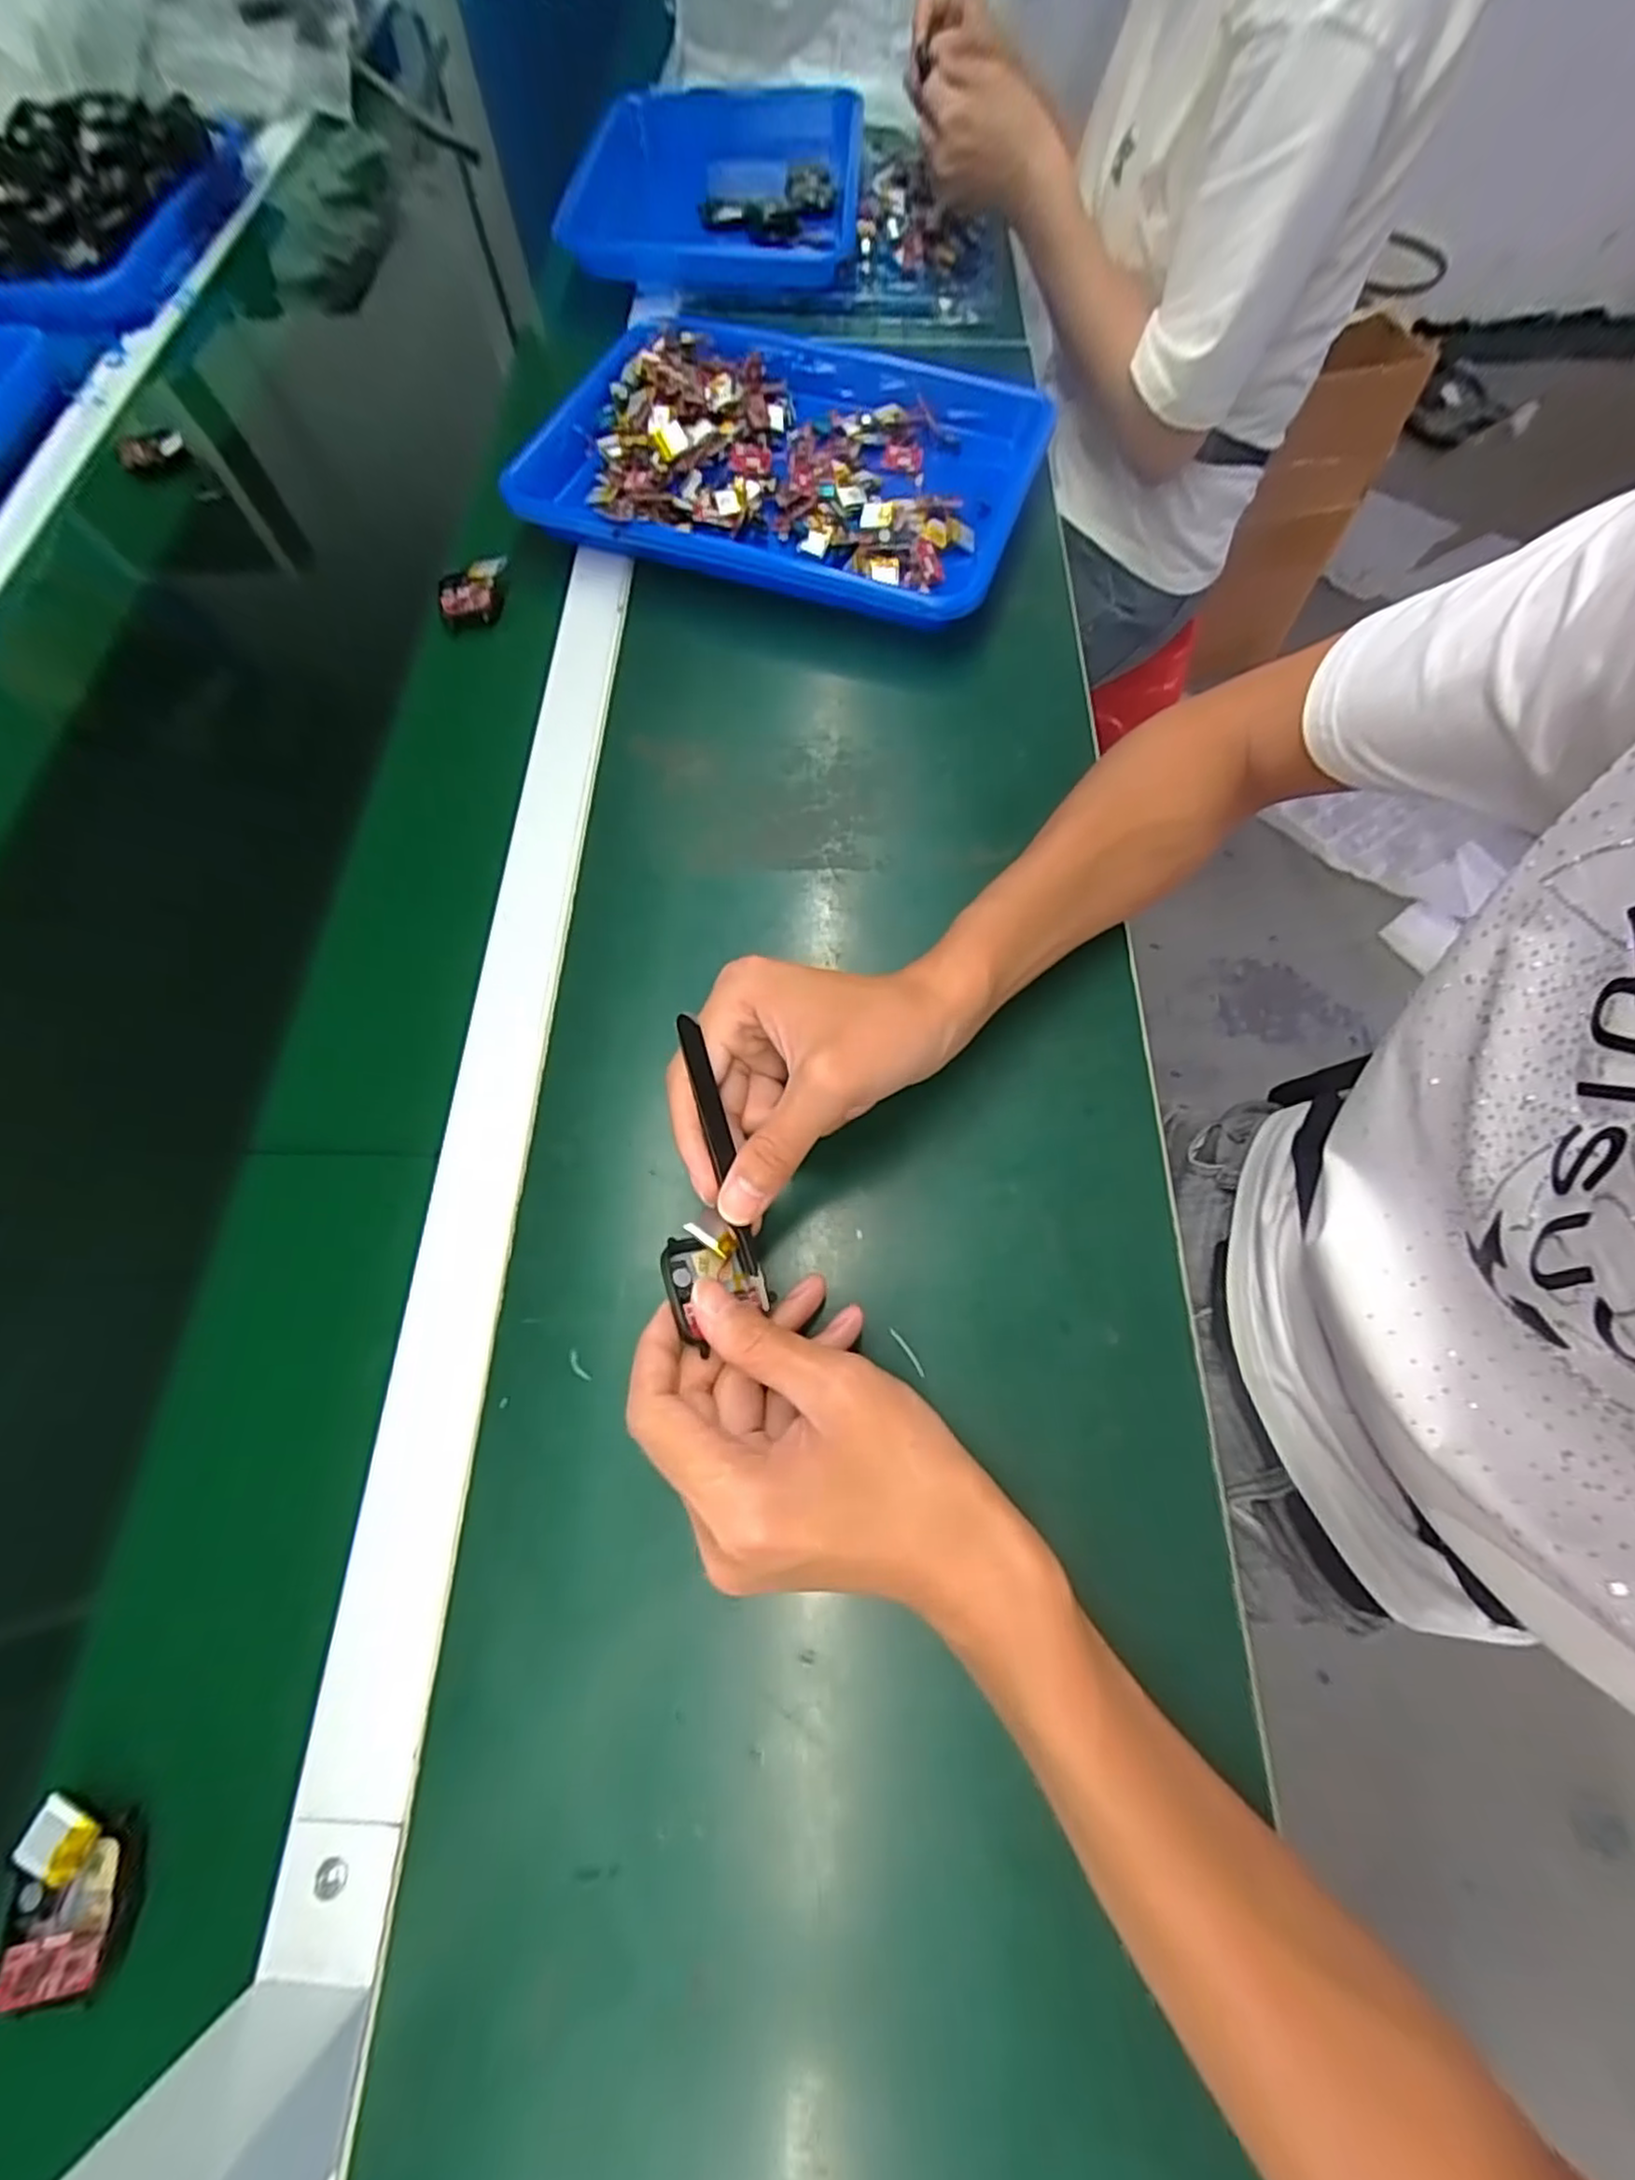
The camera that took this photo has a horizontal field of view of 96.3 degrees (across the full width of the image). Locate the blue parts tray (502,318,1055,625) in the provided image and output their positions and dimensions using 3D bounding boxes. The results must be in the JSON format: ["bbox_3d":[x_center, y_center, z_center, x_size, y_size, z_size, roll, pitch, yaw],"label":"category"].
[{"bbox_3d":[-0.018,-0.444,0.516,0.330,0.037,0.267,18,69,7],"label":"blue parts tray"}]

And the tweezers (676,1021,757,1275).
[{"bbox_3d":[-0.039,0.022,0.291,0.007,0.007,0.107,-15,95,-6],"label":"tweezers"}]

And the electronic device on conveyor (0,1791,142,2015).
[{"bbox_3d":[-0.253,0.269,0.245,0.038,0.016,0.054,-8,68,-3],"label":"electronic device on conveyor"}]

